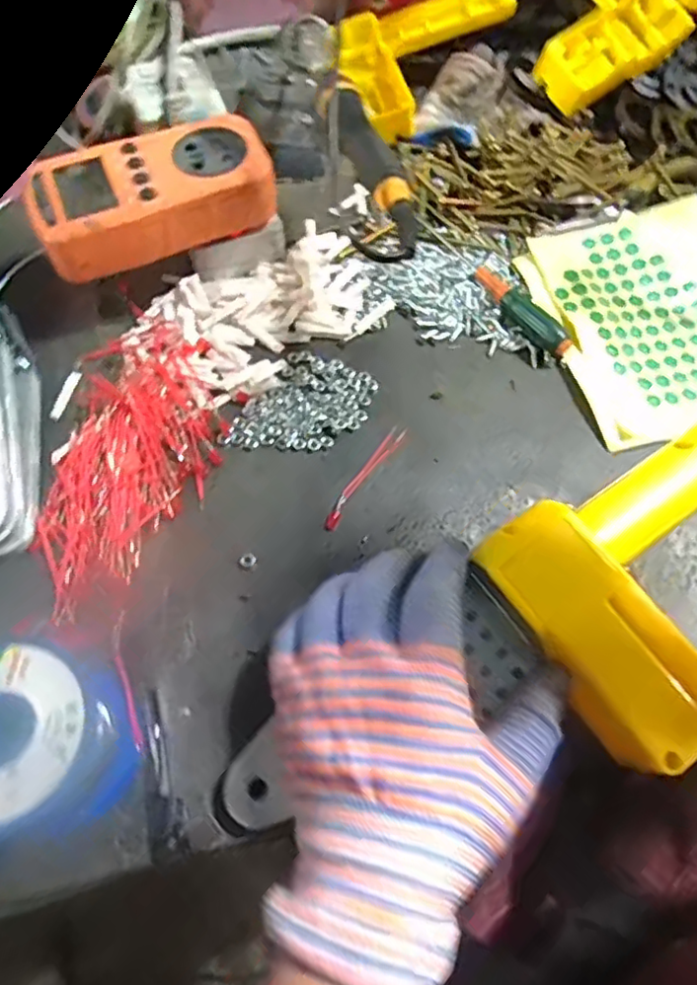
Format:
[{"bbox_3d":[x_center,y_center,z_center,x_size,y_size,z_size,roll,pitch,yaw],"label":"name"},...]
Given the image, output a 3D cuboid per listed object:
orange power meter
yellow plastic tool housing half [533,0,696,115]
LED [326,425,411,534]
[{"bbox_3d":[-0.108,-0.166,0.342,0.126,0.037,0.064,-20,66,-12],"label":"orange power meter"},{"bbox_3d":[0.167,-0.353,0.448,0.141,0.056,0.111,38,70,14],"label":"yellow plastic tool housing half"},{"bbox_3d":[0.009,-0.009,0.331,0.009,0.004,0.074,33,68,12],"label":"LED"}]

